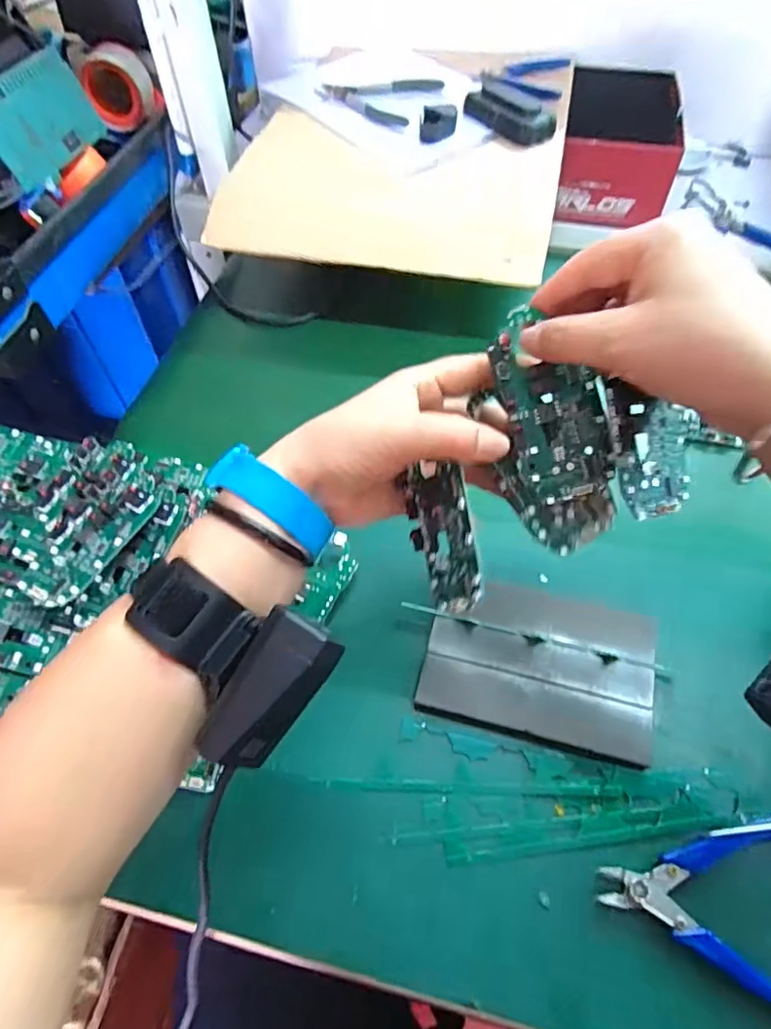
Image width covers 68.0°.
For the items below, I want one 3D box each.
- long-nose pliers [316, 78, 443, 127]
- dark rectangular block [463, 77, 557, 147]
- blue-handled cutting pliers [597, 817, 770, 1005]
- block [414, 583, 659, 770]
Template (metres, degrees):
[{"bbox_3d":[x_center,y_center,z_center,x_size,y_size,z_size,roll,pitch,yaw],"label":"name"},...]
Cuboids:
[{"bbox_3d":[-0.011,-0.510,0.698,0.134,0.019,0.128,21,58,15],"label":"long-nose pliers"},{"bbox_3d":[0.134,-0.441,0.632,0.109,0.038,0.046,38,64,24],"label":"dark rectangular block"},{"bbox_3d":[0.185,0.217,0.319,0.123,0.011,0.099,5,55,5],"label":"blue-handled cutting pliers"},{"bbox_3d":[0.107,0.100,0.398,0.150,0.015,0.106,12,56,9],"label":"block"}]

